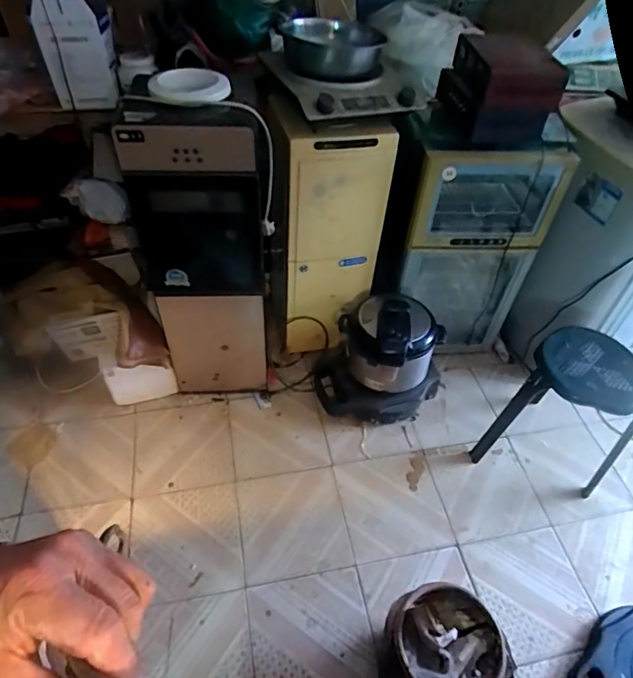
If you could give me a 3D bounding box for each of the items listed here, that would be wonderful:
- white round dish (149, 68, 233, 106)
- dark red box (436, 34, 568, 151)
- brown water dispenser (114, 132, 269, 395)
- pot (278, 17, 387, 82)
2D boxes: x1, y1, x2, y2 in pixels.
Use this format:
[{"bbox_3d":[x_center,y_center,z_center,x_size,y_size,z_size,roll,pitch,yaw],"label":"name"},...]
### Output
[{"bbox_3d":[-0.260,-0.533,1.020,0.156,0.035,0.139,1,49,-2],"label":"white round dish"},{"bbox_3d":[0.431,-0.599,1.152,0.199,0.201,0.247,-8,50,-9],"label":"dark red box"},{"bbox_3d":[-0.316,-0.228,1.341,0.325,0.846,0.329,-12,51,-12],"label":"brown water dispenser"},{"bbox_3d":[0.035,-0.645,1.085,0.211,0.073,0.168,-10,51,-11],"label":"pot"}]

